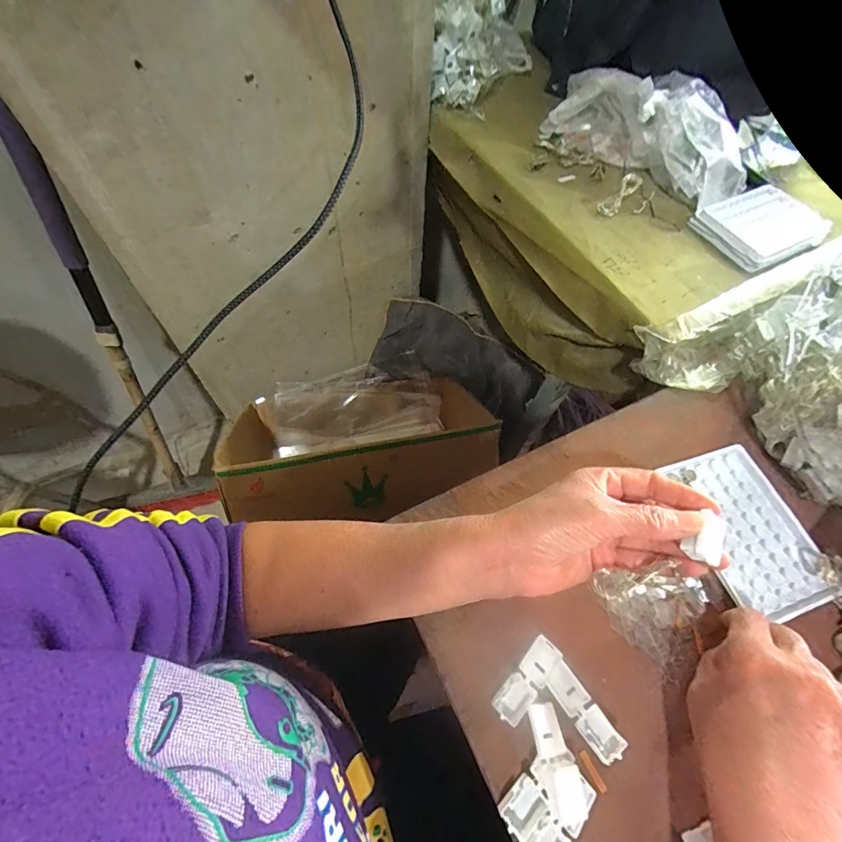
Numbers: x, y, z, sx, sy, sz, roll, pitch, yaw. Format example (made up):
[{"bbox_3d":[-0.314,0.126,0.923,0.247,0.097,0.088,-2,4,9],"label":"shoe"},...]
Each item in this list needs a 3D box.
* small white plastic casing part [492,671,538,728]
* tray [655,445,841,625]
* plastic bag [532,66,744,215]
[{"bbox_3d":[0.061,0.180,0.265,0.026,0.010,0.019,-39,70,-22],"label":"small white plastic casing part"},{"bbox_3d":[0.269,0.087,0.337,0.087,0.012,0.129,-11,62,-10],"label":"tray"},{"bbox_3d":[0.279,-0.361,0.498,0.257,0.070,0.105,36,64,15],"label":"plastic bag"}]

